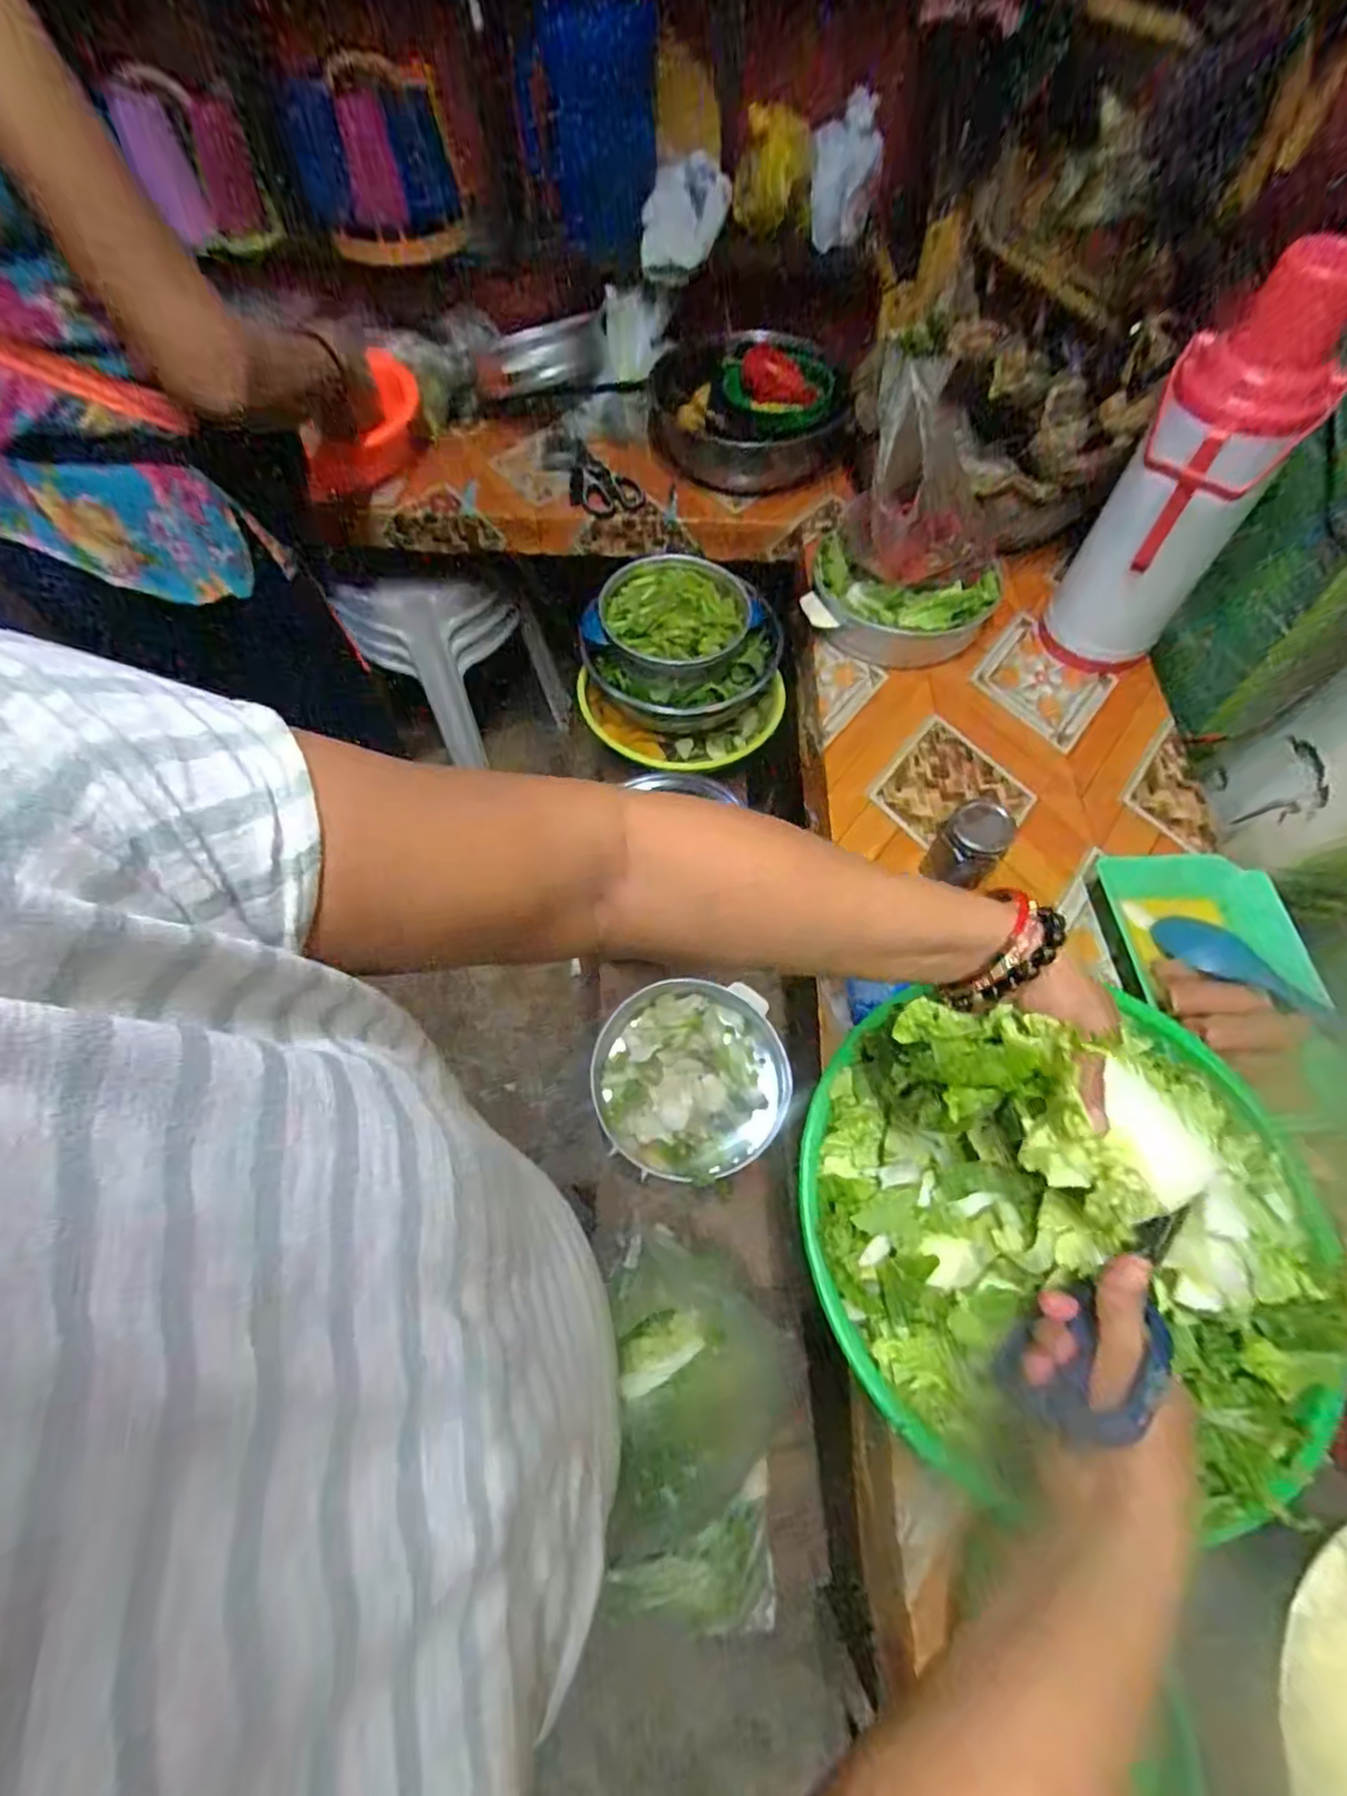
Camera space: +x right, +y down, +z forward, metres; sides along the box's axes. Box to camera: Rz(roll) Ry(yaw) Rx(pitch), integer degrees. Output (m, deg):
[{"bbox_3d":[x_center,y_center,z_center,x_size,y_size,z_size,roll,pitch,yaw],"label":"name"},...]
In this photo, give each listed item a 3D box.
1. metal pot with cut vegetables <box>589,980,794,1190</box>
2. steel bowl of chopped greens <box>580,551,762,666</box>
[{"bbox_3d":[0.020,0.228,0.867,0.222,0.129,0.237,0,61,0],"label":"metal pot with cut vegetables"},{"bbox_3d":[-0.004,-0.410,0.981,0.236,0.060,0.207,-11,61,-6],"label":"steel bowl of chopped greens"}]

